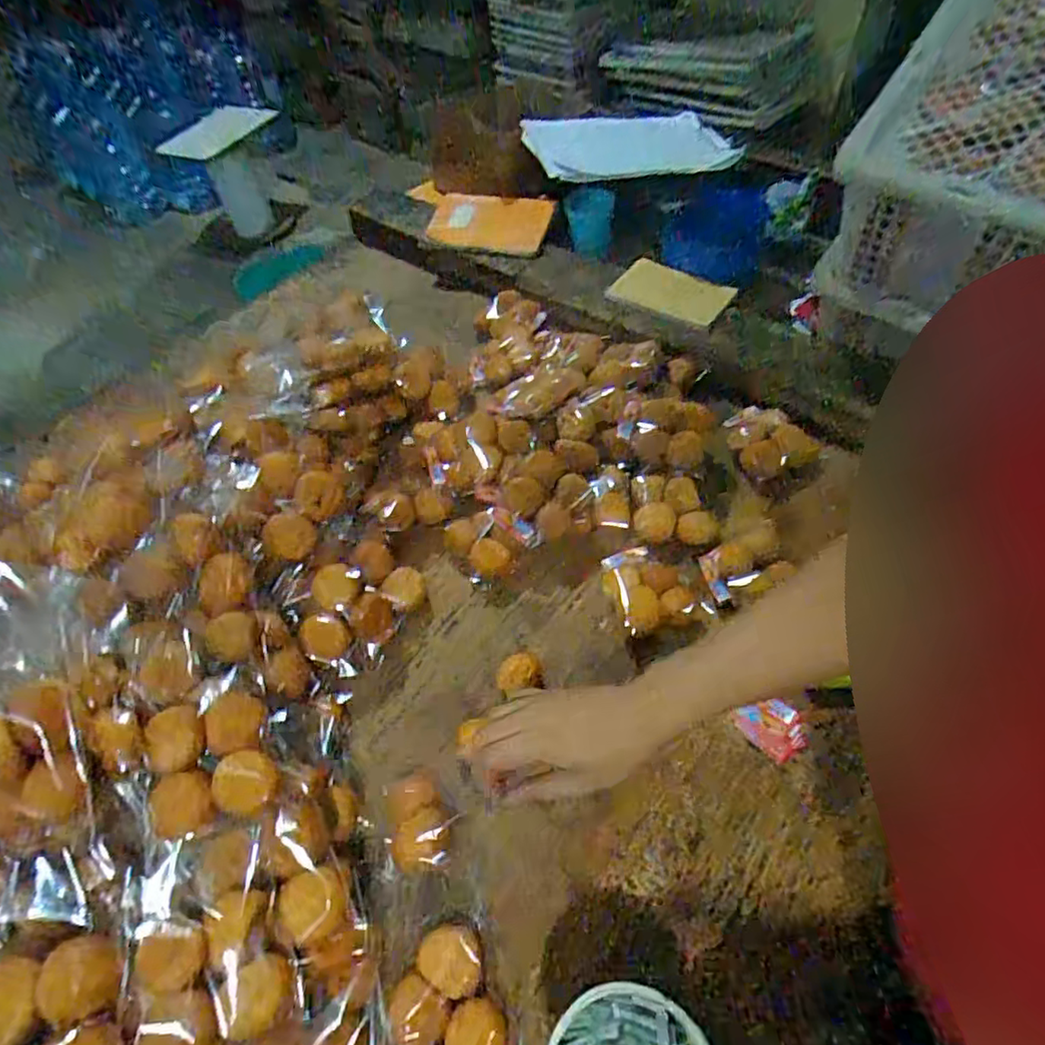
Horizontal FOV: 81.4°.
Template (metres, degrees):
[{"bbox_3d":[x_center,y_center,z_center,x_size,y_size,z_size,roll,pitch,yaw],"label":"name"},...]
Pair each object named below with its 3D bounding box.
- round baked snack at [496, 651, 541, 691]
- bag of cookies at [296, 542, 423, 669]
[{"bbox_3d":[-0.005,0.157,0.645,0.045,0.010,0.035,-11,56,-3],"label":"round baked snack"},{"bbox_3d":[-0.179,0.089,0.664,0.103,0.026,0.141,39,60,-11],"label":"bag of cookies"}]

